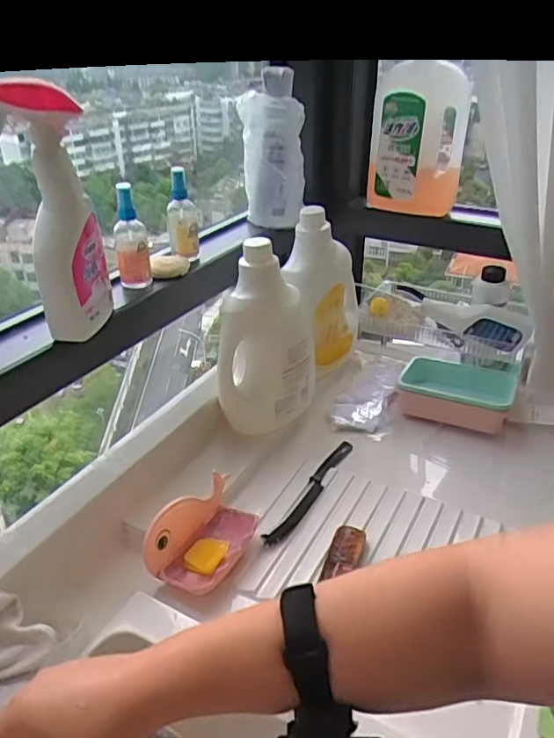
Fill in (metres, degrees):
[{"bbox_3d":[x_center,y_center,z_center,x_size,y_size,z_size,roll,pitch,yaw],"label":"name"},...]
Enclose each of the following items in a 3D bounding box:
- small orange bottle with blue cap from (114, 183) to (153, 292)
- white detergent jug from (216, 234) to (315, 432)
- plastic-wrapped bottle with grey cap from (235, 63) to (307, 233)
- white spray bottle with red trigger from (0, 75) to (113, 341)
[{"bbox_3d":[-0.194,-0.175,0.749,0.042,0.138,0.051,-8,32,-12],"label":"small orange bottle with blue cap"},{"bbox_3d":[-0.016,-0.036,0.828,0.132,0.289,0.107,2,32,4],"label":"white detergent jug"},{"bbox_3d":[-0.006,-0.359,0.935,0.099,0.233,0.091,-1,32,0],"label":"plastic-wrapped bottle with grey cap"},{"bbox_3d":[-0.232,-0.165,0.606,0.062,0.255,0.079,-1,32,0],"label":"white spray bottle with red trigger"}]

